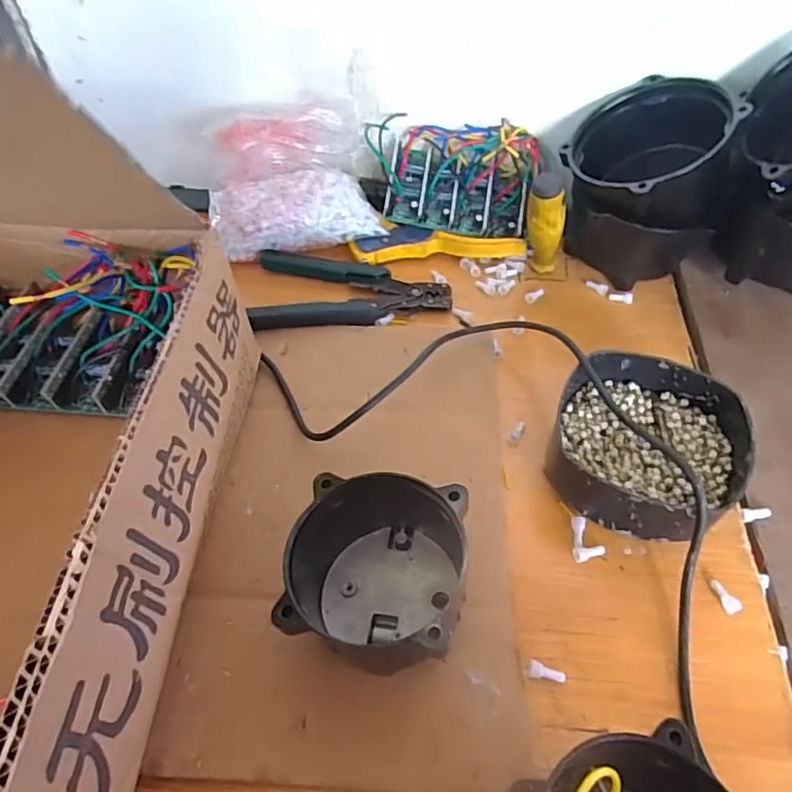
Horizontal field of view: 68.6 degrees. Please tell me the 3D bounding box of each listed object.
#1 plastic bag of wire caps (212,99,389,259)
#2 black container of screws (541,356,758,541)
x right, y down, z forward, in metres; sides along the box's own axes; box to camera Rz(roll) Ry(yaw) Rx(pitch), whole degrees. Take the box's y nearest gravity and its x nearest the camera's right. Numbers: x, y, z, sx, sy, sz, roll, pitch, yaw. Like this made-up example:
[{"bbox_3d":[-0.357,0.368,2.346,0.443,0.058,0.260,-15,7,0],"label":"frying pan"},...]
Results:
[{"bbox_3d":[-0.099,-0.202,0.549,0.150,0.111,0.079,-7,51,-6],"label":"plastic bag of wire caps"},{"bbox_3d":[0.168,0.034,0.392,0.117,0.053,0.120,0,51,0],"label":"black container of screws"}]

